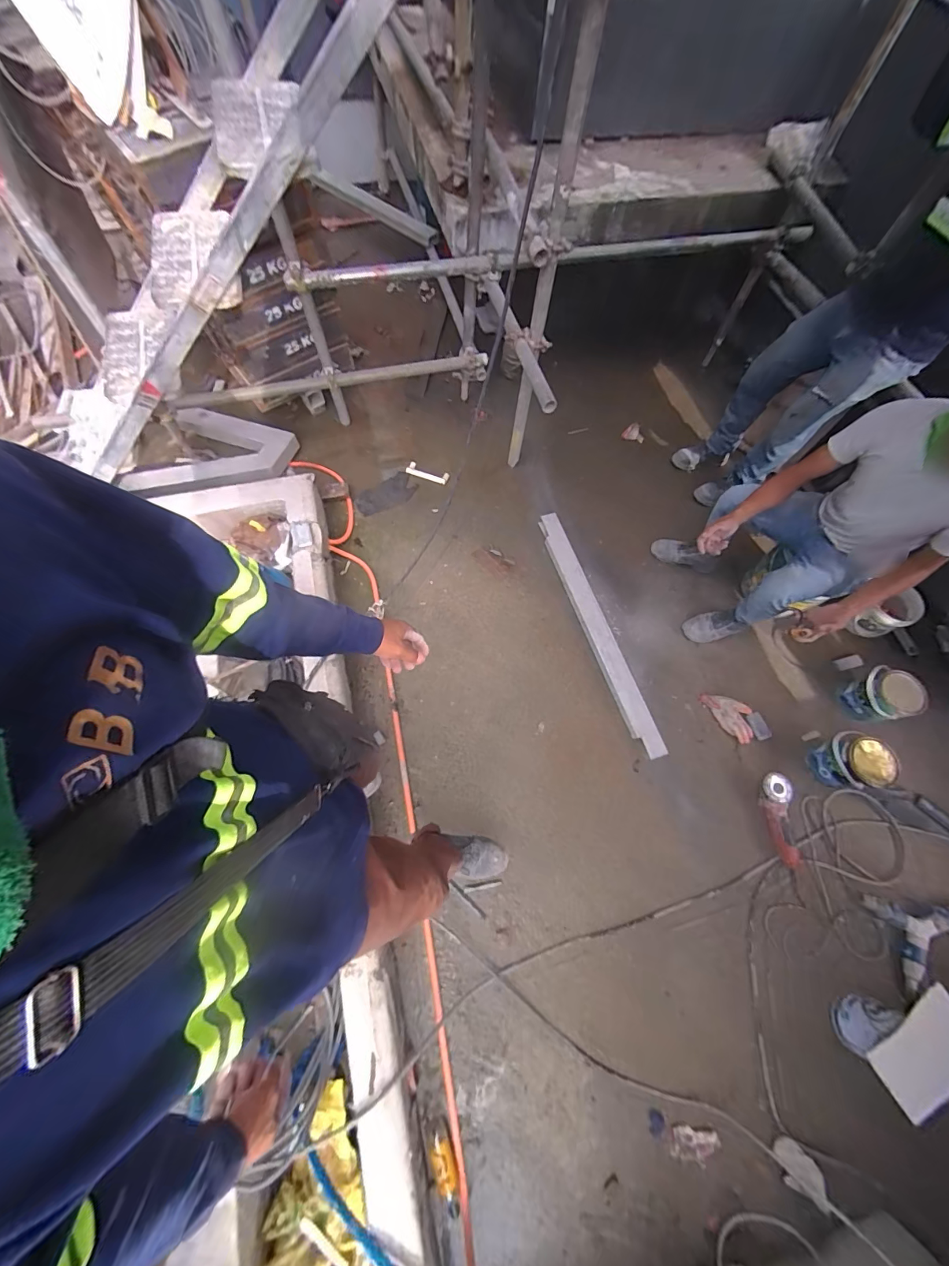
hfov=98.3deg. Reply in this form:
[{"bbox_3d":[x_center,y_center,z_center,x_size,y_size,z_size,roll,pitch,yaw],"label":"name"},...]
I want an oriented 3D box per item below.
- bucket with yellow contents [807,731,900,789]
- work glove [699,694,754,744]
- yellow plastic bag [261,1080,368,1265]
[{"bbox_3d":[1.309,0.446,1.439,0.164,0.198,0.178,1,69,-2],"label":"bucket with yellow contents"},{"bbox_3d":[0.996,0.306,1.598,0.139,0.015,0.228,-42,75,-17],"label":"work glove"},{"bbox_3d":[-0.388,1.462,0.986,0.217,0.137,0.511,-9,70,-6],"label":"yellow plastic bag"}]

